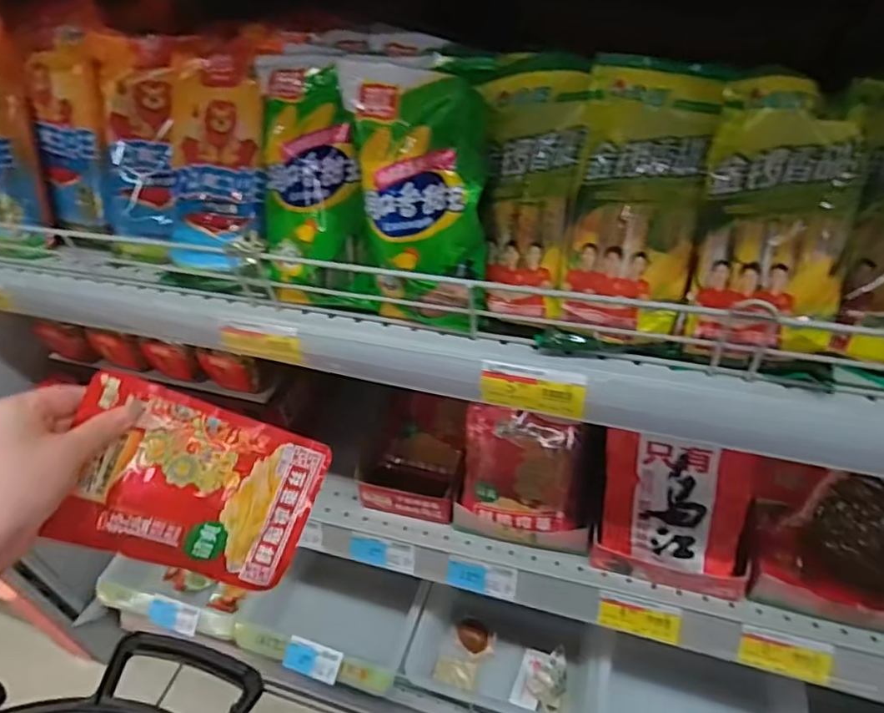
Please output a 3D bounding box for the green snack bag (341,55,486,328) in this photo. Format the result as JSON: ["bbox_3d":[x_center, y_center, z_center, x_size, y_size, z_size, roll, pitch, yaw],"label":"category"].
[{"bbox_3d":[-0.016,-0.106,0.438,0.092,0.184,0.038,17,47,23],"label":"green snack bag"}]

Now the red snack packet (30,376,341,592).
[{"bbox_3d":[-0.163,0.088,0.405,0.008,0.157,0.107,9,76,64],"label":"red snack packet"}]

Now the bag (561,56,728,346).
[{"bbox_3d":[0.132,-0.099,0.414,0.083,0.182,0.018,7,20,14],"label":"bag"}]

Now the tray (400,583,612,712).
[{"bbox_3d":[0.090,0.414,0.837,0.252,0.089,0.149,11,45,17],"label":"tray"}]

